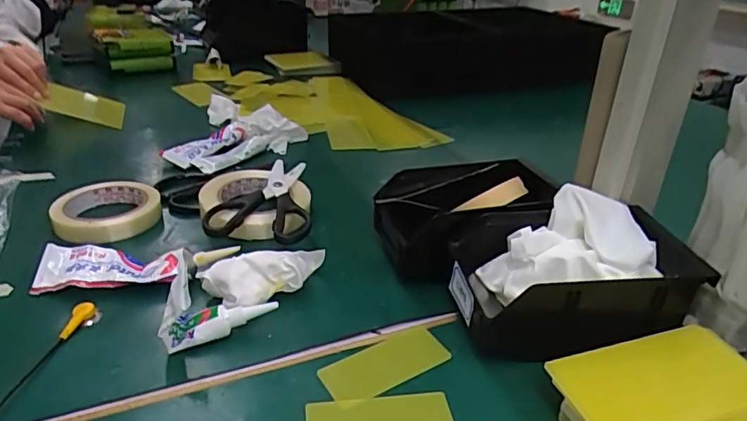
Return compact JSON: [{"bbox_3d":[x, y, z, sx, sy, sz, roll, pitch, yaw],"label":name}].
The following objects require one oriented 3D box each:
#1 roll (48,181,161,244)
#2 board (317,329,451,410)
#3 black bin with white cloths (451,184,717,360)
[{"bbox_3d":[-0.291,0.001,0.579,0.103,0.027,0.096,-6,30,-17],"label":"roll"},{"bbox_3d":[0.009,0.115,0.396,0.098,0.005,0.043,-16,35,-32],"label":"board"},{"bbox_3d":[0.157,0.054,0.430,0.178,0.091,0.117,-1,29,-8],"label":"black bin with white cloths"}]

